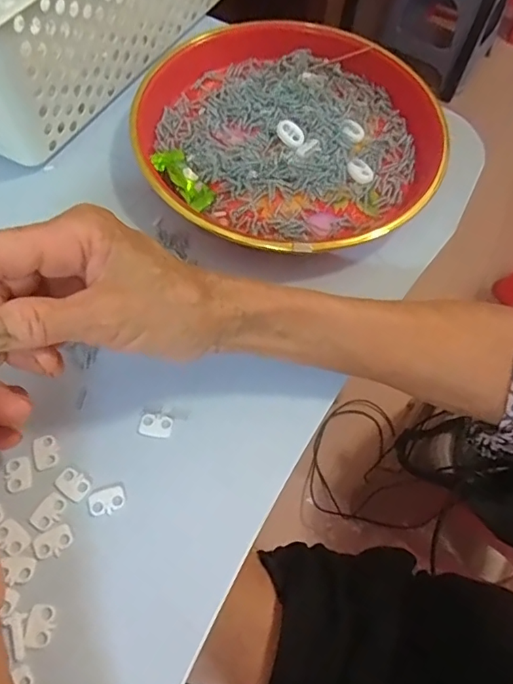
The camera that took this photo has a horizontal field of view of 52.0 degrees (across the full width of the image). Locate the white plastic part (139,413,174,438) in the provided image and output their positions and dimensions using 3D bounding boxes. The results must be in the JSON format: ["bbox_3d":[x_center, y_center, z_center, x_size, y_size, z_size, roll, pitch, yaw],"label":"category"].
[{"bbox_3d":[-0.056,0.046,0.294,0.018,0.004,0.013,7,61,-2],"label":"white plastic part"}]

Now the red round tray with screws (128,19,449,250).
[{"bbox_3d":[0.018,-0.156,0.385,0.213,0.034,0.214,2,61,-4],"label":"red round tray with screws"}]

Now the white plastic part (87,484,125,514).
[{"bbox_3d":[-0.078,0.082,0.273,0.018,0.004,0.013,-20,65,-15],"label":"white plastic part"}]

